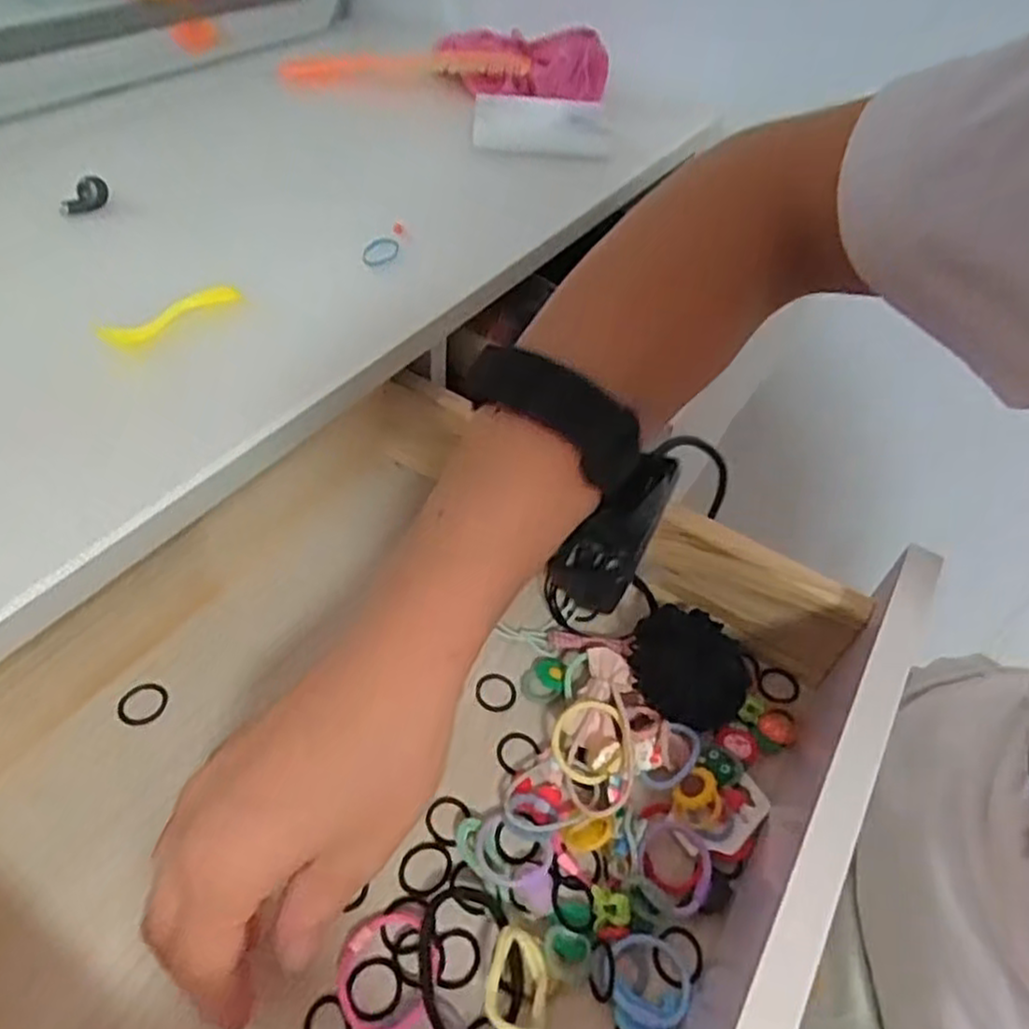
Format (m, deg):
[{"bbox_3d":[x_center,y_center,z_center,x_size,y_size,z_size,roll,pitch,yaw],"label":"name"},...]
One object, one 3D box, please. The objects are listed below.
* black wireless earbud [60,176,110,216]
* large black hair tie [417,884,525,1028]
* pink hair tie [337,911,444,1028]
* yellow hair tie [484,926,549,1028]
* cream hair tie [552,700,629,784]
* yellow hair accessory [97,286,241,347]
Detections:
[{"bbox_3d":[-0.253,-0.187,0.431,0.028,0.016,0.014,-15,52,-15],"label":"black wireless earbud"},{"bbox_3d":[-0.017,0.170,0.276,0.039,0.011,0.056,-9,51,-13],"label":"large black hair tie"},{"bbox_3d":[-0.047,0.171,0.276,0.034,0.008,0.040,24,53,16],"label":"pink hair tie"},{"bbox_3d":[0.001,0.174,0.273,0.022,0.013,0.033,10,49,3],"label":"yellow hair tie"},{"bbox_3d":[0.034,0.103,0.332,0.034,0.009,0.036,1,60,-1],"label":"cream hair tie"},{"bbox_3d":[-0.167,-0.098,0.361,0.067,0.015,0.014,-24,55,-22],"label":"yellow hair accessory"}]

